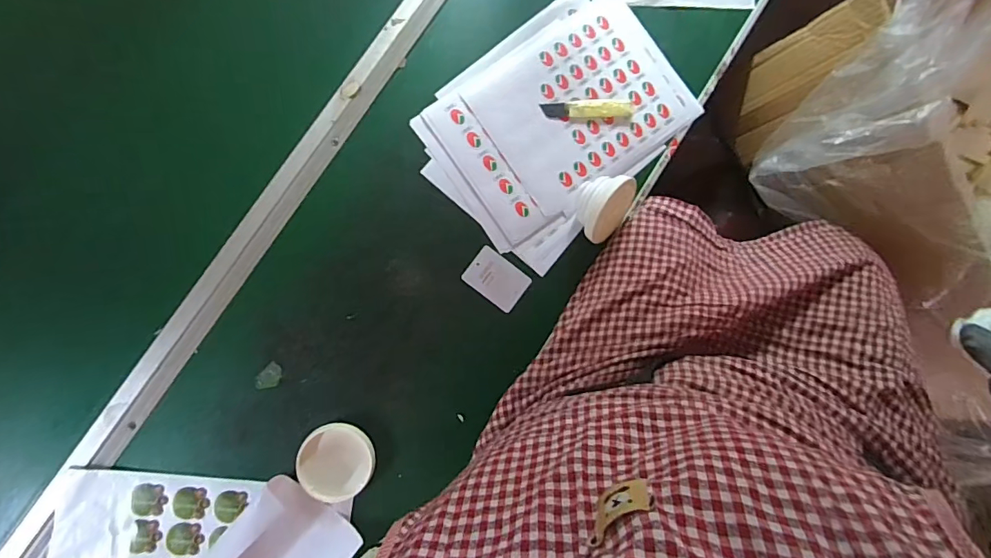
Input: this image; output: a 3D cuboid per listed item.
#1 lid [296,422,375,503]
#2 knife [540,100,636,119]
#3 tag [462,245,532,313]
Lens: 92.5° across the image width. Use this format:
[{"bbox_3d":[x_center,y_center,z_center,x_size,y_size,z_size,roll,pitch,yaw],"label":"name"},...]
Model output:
[{"bbox_3d":[-0.171,0.200,0.515,0.077,0.018,0.079,0,86,-7],"label":"lid"},{"bbox_3d":[0.112,-0.205,0.570,0.112,0.006,0.023,-3,87,-7],"label":"knife"},{"bbox_3d":[0.002,0.000,0.557,0.071,0.004,0.051,38,83,-3],"label":"tag"}]

